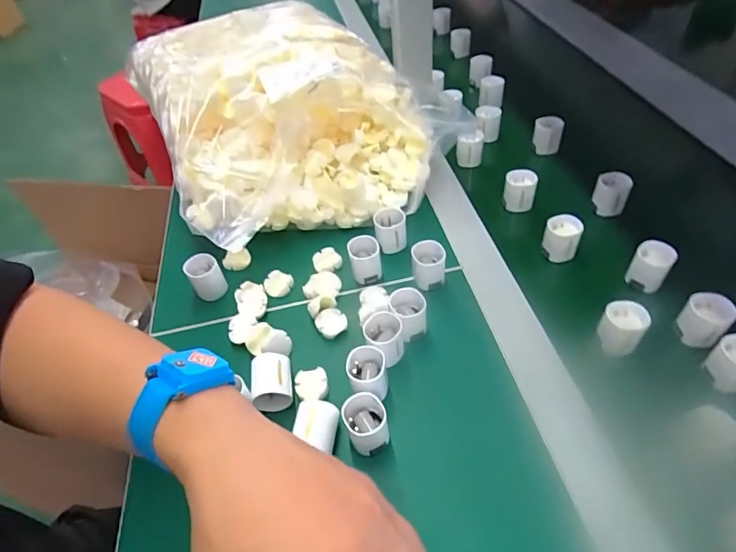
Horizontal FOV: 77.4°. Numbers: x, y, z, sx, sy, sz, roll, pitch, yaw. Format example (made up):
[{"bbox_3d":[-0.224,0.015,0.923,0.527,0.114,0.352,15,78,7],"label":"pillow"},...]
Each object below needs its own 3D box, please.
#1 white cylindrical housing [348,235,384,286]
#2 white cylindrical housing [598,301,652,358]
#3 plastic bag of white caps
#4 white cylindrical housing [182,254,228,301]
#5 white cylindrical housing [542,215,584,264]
[{"bbox_3d":[-0.003,-0.014,0.427,0.027,0.035,0.031,-14,54,-5],"label":"white cylindrical housing"},{"bbox_3d":[0.200,0.041,0.364,0.030,0.030,0.035,33,63,25],"label":"white cylindrical housing"},{"bbox_3d":[-0.089,-0.192,0.513,0.285,0.117,0.343,-23,55,-12],"label":"plastic bag of white caps"},{"bbox_3d":[-0.152,0.000,0.429,0.029,0.031,0.030,-2,54,3],"label":"white cylindrical housing"},{"bbox_3d":[0.184,-0.037,0.438,0.032,0.032,0.034,-2,54,3],"label":"white cylindrical housing"}]

